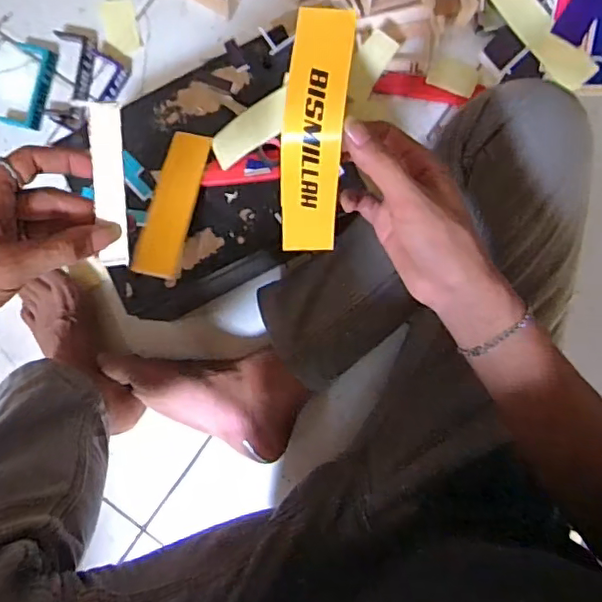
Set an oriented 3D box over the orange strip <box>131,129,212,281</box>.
[{"bbox_3d":[-0.128,-0.098,0.577,0.043,0.011,0.152,13,78,0],"label":"orange strip"}]

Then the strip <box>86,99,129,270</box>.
[{"bbox_3d":[-0.125,-0.074,0.373,0.020,0.007,0.103,1,108,4],"label":"strip"}]

